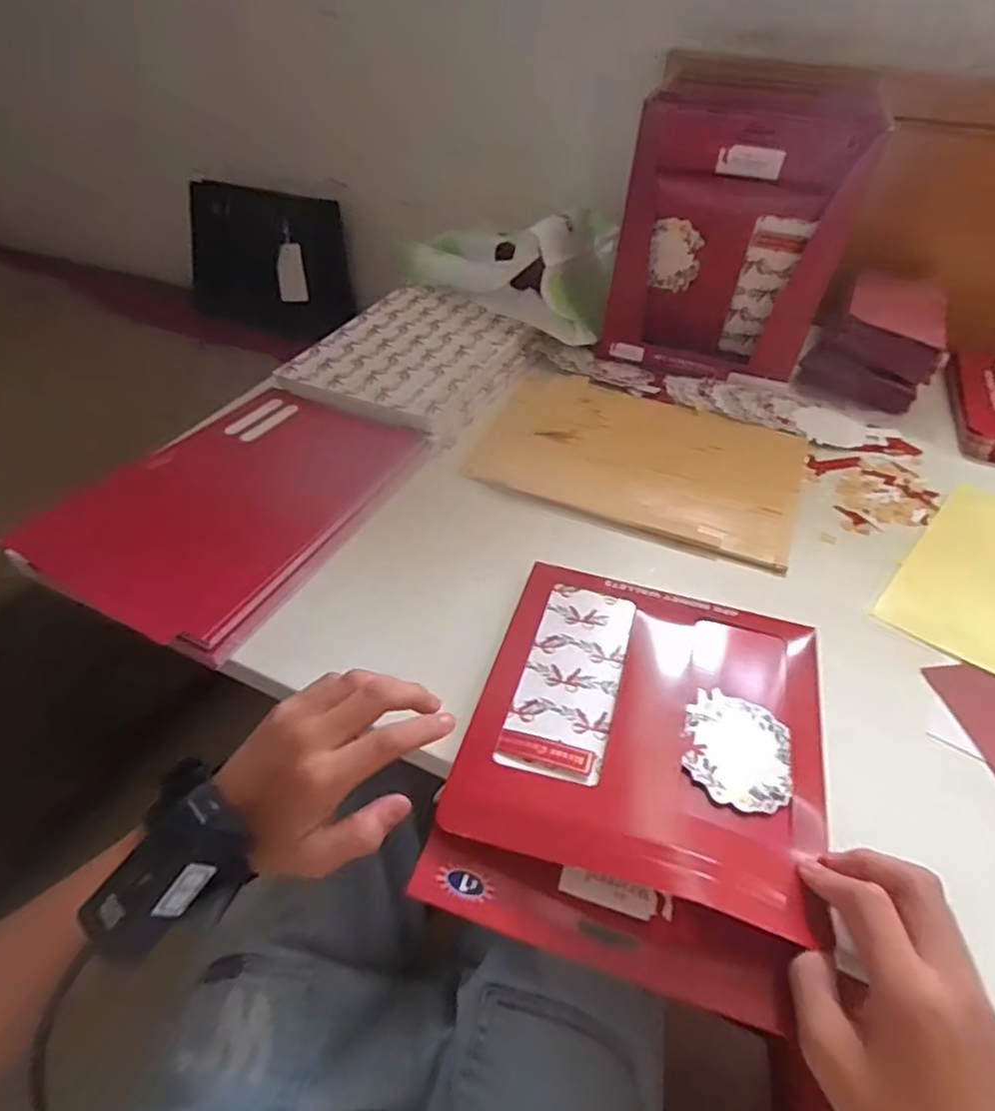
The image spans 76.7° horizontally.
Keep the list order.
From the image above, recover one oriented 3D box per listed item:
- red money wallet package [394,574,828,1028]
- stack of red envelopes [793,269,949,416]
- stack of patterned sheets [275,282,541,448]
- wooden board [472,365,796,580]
[{"bbox_3d":[0.084,0.109,0.366,0.191,0.033,0.229,14,44,12],"label":"red money wallet package"},{"bbox_3d":[0.404,-0.237,0.673,0.110,0.096,0.151,18,45,15],"label":"stack of red envelopes"},{"bbox_3d":[-0.079,-0.207,0.655,0.180,0.031,0.241,21,48,15],"label":"stack of patterned sheets"},{"bbox_3d":[0.127,-0.096,0.571,0.280,0.009,0.211,18,45,15],"label":"wooden board"}]

